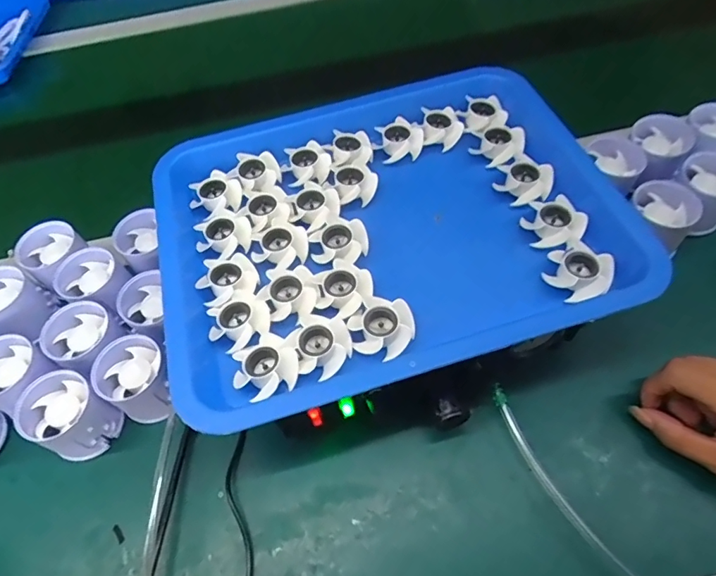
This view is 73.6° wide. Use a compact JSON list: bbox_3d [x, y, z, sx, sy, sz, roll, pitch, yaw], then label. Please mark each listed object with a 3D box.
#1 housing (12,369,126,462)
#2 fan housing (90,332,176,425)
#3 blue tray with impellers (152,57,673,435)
[{"bbox_3d":[-0.215,0.094,0.356,0.058,0.042,0.051,22,61,19],"label":"housing"},{"bbox_3d":[-0.167,0.073,0.370,0.050,0.056,0.051,-35,60,-18],"label":"fan housing"},{"bbox_3d":[0.018,-0.055,0.375,0.335,0.041,0.272,-15,56,-5],"label":"blue tray with impellers"}]

